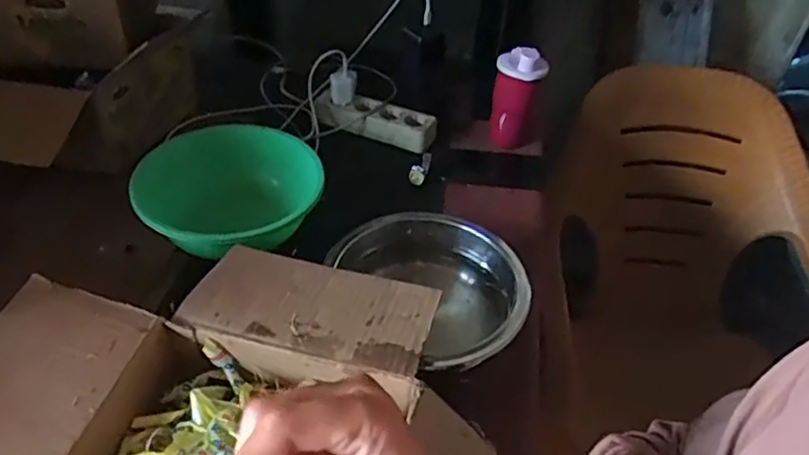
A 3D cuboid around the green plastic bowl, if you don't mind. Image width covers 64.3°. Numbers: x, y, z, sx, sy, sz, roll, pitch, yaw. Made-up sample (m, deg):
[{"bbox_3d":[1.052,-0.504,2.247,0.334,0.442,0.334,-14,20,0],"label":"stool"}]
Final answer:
[{"bbox_3d":[-0.226,-0.039,0.823,0.222,0.089,0.202,3,42,-3],"label":"green plastic bowl"}]

